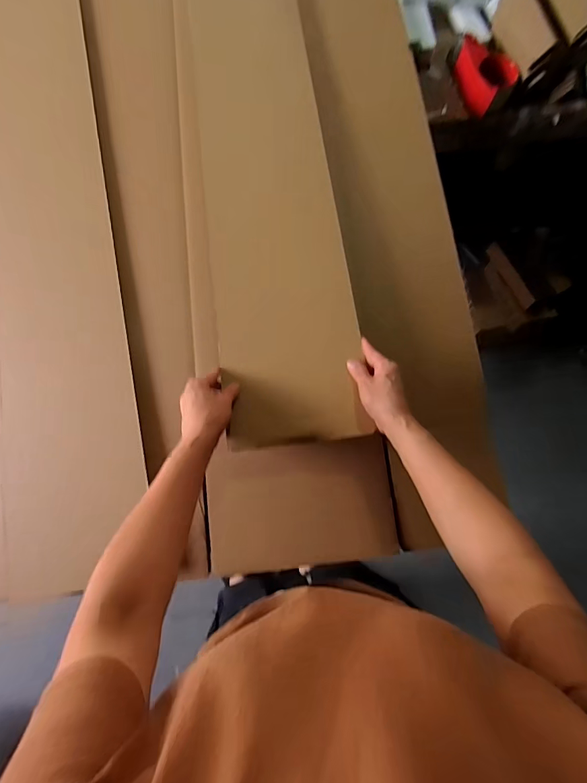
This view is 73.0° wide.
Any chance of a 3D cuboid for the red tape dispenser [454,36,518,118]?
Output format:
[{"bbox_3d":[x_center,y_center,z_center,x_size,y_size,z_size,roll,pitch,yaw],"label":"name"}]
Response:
[{"bbox_3d":[0.367,-0.615,0.775,0.077,0.061,0.125,-31,80,-7],"label":"red tape dispenser"}]

